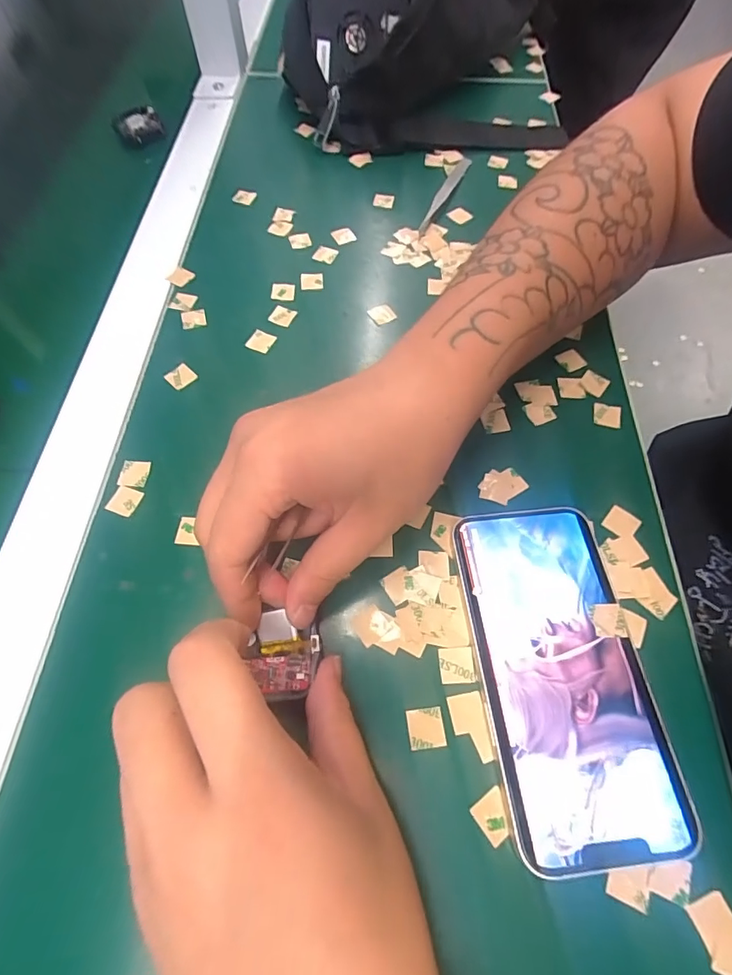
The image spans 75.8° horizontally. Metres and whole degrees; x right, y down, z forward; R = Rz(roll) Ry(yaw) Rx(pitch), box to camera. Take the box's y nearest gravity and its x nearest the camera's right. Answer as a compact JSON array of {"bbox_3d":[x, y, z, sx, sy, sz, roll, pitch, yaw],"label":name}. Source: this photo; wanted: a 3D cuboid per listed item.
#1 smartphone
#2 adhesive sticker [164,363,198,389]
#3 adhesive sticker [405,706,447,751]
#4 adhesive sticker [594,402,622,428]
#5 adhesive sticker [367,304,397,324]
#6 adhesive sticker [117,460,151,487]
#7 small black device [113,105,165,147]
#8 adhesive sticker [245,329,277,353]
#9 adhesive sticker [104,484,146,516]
[{"bbox_3d":[0.085,0.077,0.210,0.070,0.009,0.144,-4,62,-2],"label":"smartphone"},{"bbox_3d":[-0.113,-0.068,0.289,0.015,0.004,0.015,-43,76,-15],"label":"adhesive sticker"},{"bbox_3d":[0.026,0.103,0.201,0.015,0.004,0.015,-7,60,-2],"label":"adhesive sticker"},{"bbox_3d":[0.144,-0.043,0.280,0.015,0.004,0.015,11,67,11],"label":"adhesive sticker"},{"bbox_3d":[0.011,-0.116,0.315,0.015,0.004,0.016,-28,66,-14],"label":"adhesive sticker"},{"bbox_3d":[-0.127,-0.009,0.256,0.016,0.004,0.015,3,62,1],"label":"adhesive sticker"},{"bbox_3d":[-0.208,-0.330,0.428,0.038,0.011,0.045,-29,66,-14],"label":"small black device"},{"bbox_3d":[-0.068,-0.095,0.304,0.017,0.004,0.014,23,70,10],"label":"adhesive sticker"},{"bbox_3d":[-0.128,0.007,0.249,0.016,0.004,0.014,15,64,6],"label":"adhesive sticker"}]

